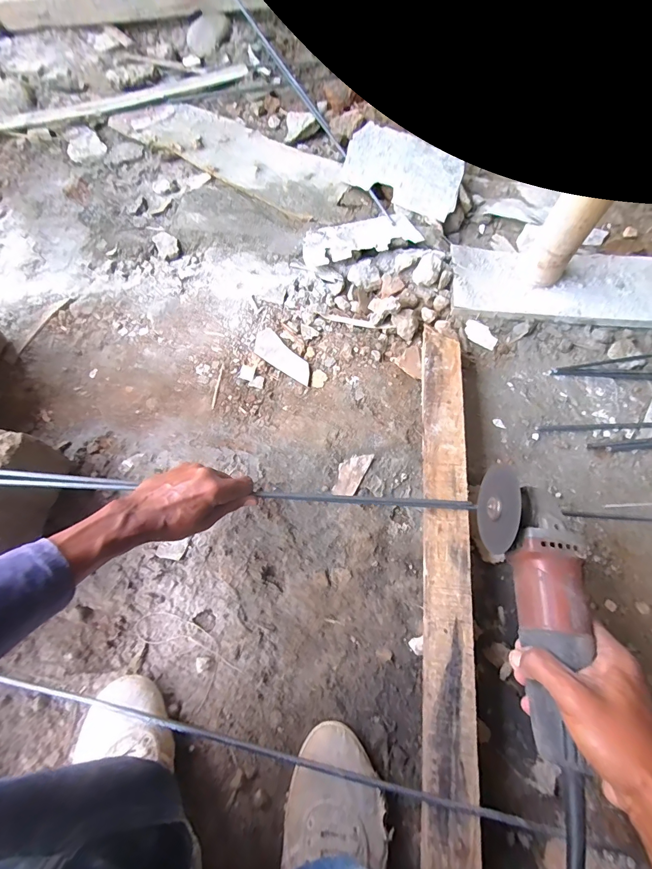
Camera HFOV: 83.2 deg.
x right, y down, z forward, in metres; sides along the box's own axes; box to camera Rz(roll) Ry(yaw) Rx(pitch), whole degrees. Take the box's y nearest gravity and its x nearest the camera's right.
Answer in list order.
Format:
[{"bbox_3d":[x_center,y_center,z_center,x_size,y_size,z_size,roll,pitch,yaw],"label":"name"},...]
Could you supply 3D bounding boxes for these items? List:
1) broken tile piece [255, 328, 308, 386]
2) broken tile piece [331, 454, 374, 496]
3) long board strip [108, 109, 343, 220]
[{"bbox_3d":[-0.075,-0.131,0.631,0.125,0.007,0.048,43,77,14],"label":"broken tile piece"},{"bbox_3d":[0.038,0.059,0.557,0.039,0.006,0.076,26,73,10],"label":"broken tile piece"},{"bbox_3d":[-0.206,-0.607,0.791,0.555,0.013,0.148,30,74,11],"label":"long board strip"}]

